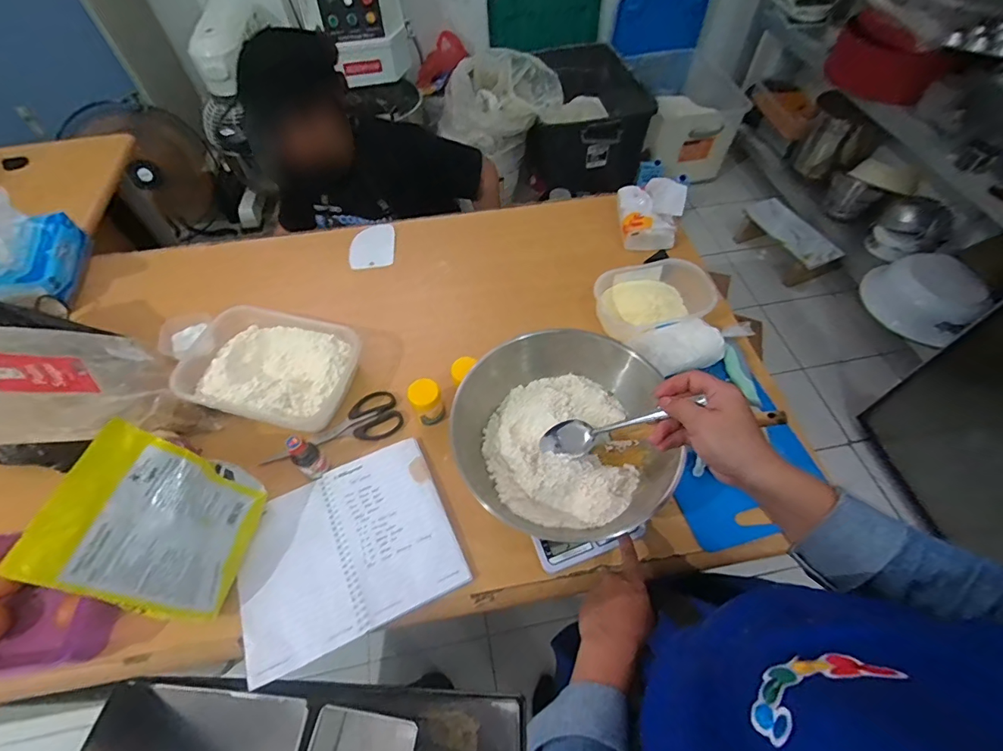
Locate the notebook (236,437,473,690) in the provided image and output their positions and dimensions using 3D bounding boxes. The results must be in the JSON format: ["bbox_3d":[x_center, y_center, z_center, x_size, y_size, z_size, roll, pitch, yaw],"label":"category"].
[{"bbox_3d":[-0.196,0.216,0.574,0.261,0.013,0.201,-23,59,-13],"label":"notebook"}]

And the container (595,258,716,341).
[{"bbox_3d":[0.251,-0.127,0.762,0.184,0.053,0.140,-22,59,-12],"label":"container"}]

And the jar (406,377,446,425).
[{"bbox_3d":[-0.107,0.037,0.656,0.042,0.065,0.043,-1,57,1],"label":"jar"}]

